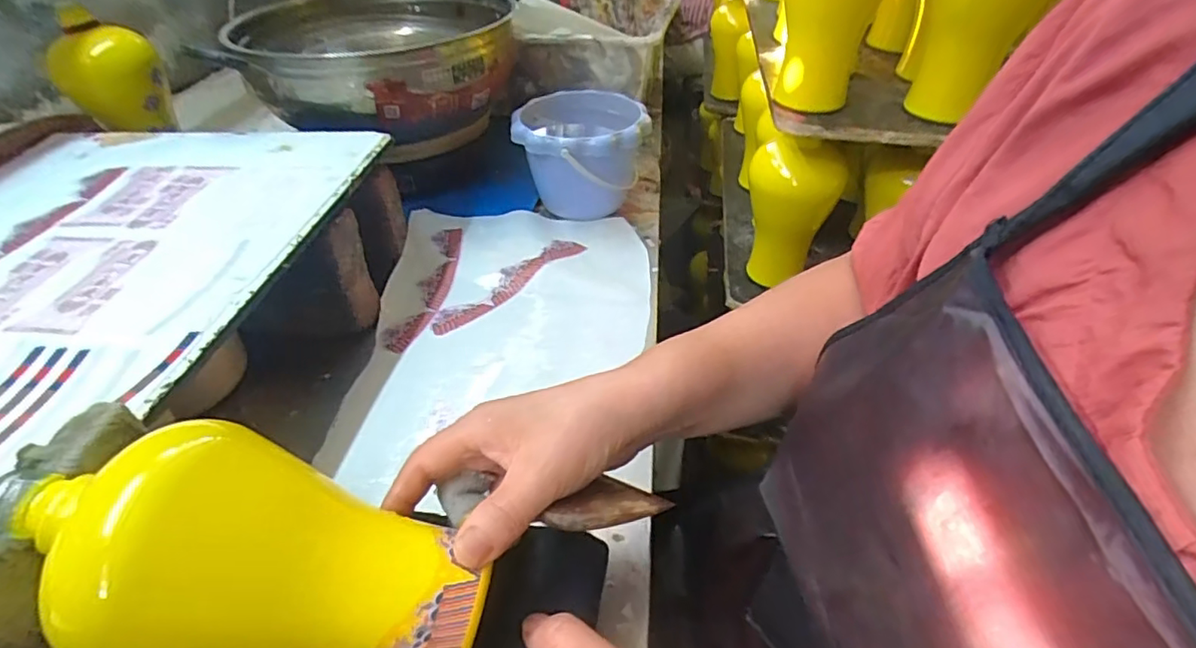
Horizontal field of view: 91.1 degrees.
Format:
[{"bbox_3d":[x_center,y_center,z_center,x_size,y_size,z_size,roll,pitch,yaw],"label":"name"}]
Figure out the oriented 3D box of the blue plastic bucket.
[{"bbox_3d":[-0.021,-0.204,0.718,0.149,0.117,0.175,6,40,5],"label":"blue plastic bucket"}]

